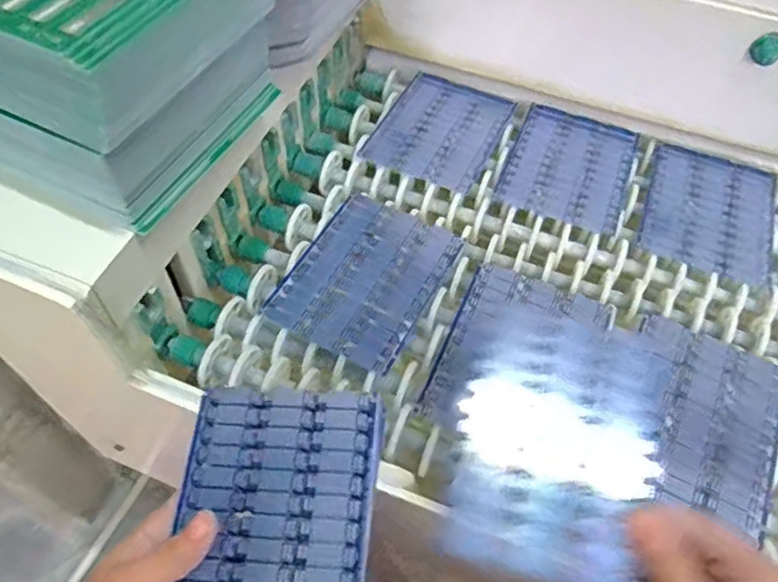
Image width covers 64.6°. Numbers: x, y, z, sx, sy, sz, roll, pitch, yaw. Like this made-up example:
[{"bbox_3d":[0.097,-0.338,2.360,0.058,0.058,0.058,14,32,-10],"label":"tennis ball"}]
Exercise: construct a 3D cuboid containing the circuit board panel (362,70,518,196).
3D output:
[{"bbox_3d":[0.050,-0.155,0.583,0.104,0.009,0.136,23,57,13],"label":"circuit board panel"}]

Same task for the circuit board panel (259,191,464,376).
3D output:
[{"bbox_3d":[-0.016,-0.013,0.485,0.106,0.008,0.142,25,58,14],"label":"circuit board panel"}]

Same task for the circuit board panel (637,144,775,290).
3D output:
[{"bbox_3d":[0.279,-0.072,0.534,0.104,0.004,0.138,18,56,9],"label":"circuit board panel"}]

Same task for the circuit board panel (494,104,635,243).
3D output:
[{"bbox_3d":[0.164,-0.116,0.557,0.102,0.006,0.133,19,56,10],"label":"circuit board panel"}]

